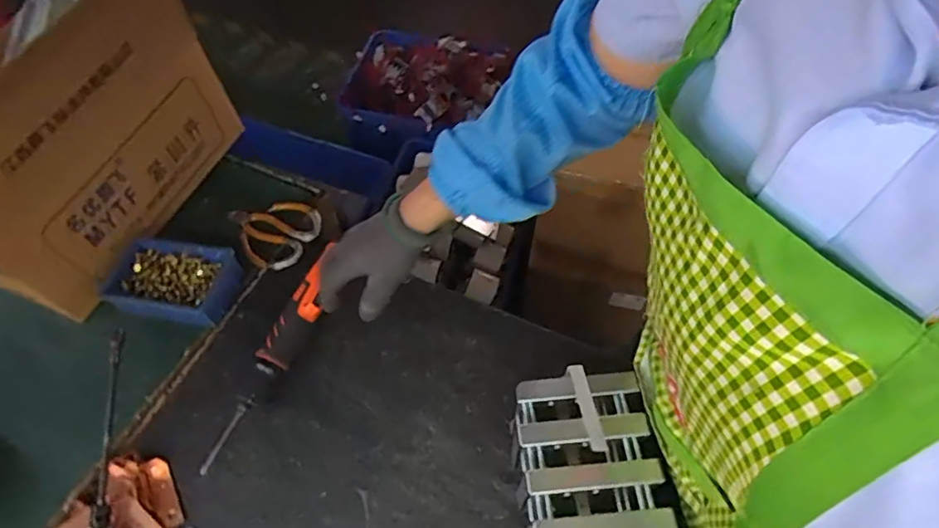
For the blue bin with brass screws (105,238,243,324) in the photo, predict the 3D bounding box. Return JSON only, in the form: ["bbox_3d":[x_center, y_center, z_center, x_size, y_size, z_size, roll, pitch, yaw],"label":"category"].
[{"bbox_3d":[-0.375,0.028,0.685,0.153,0.059,0.100,9,59,6],"label":"blue bin with brass screws"}]

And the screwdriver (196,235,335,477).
[{"bbox_3d":[-0.235,0.102,0.635,0.057,0.041,0.280,19,68,12],"label":"screwdriver"}]

